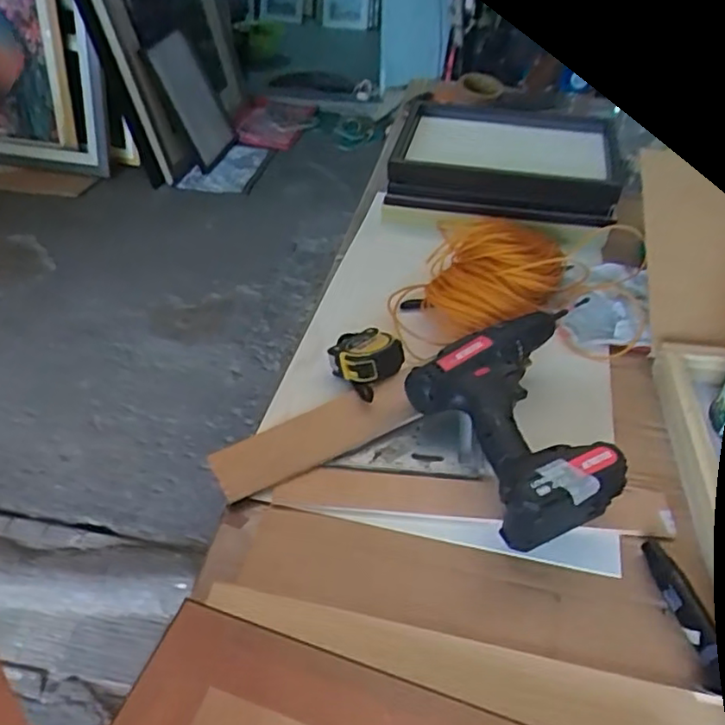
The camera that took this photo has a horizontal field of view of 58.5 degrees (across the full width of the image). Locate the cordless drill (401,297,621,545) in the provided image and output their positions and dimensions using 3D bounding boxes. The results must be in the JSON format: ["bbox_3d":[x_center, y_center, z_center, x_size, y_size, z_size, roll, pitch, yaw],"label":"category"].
[{"bbox_3d":[0.167,0.050,0.621,0.197,0.081,0.215,-17,44,-18],"label":"cordless drill"}]

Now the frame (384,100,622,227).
[{"bbox_3d":[0.213,-0.321,1.007,0.315,0.066,0.276,6,42,7],"label":"frame"}]

